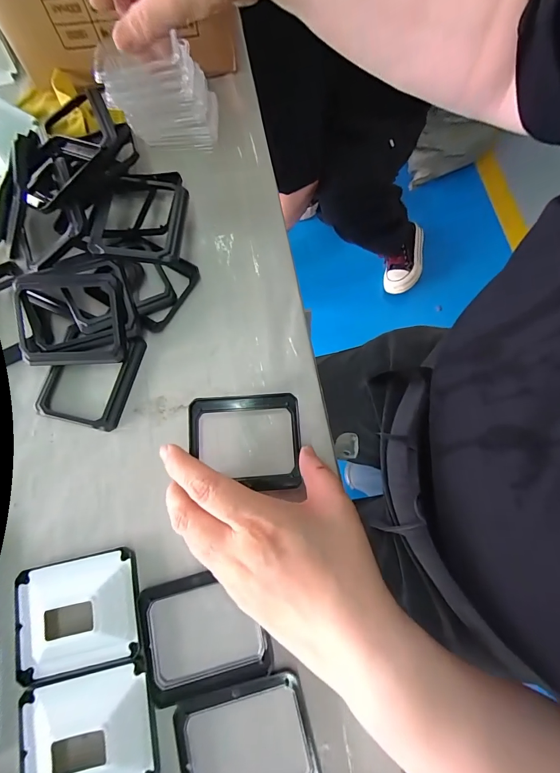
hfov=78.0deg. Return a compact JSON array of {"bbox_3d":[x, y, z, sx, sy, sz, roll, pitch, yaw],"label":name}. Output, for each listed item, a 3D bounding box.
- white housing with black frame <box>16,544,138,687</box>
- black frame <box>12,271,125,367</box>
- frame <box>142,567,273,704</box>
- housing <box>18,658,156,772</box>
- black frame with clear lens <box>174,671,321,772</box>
[{"bbox_3d":[-0.136,0.151,0.226,0.081,0.013,0.068,-13,75,-1],"label":"white housing with black frame"},{"bbox_3d":[-0.161,-0.053,0.267,0.079,0.013,0.071,0,98,0],"label":"black frame"},{"bbox_3d":[-0.050,0.162,0.229,0.077,0.007,0.068,-15,75,-1],"label":"frame"},{"bbox_3d":[-0.120,0.216,0.208,0.083,0.012,0.067,-14,75,-1],"label":"housing"},{"bbox_3d":[-0.020,0.224,0.213,0.080,0.008,0.068,-15,75,-1],"label":"black frame with clear lens"}]

